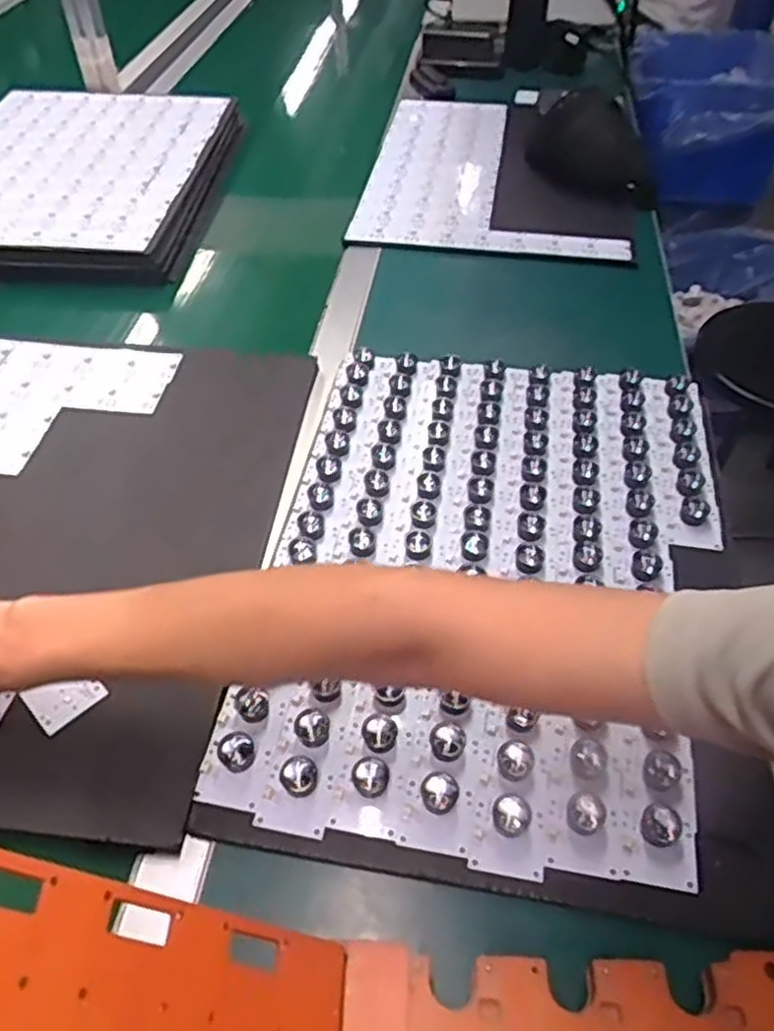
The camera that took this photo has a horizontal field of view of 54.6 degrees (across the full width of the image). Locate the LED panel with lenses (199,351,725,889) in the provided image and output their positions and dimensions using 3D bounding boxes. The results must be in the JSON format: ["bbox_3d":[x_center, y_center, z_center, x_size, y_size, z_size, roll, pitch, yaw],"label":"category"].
[{"bbox_3d":[0.084,0.027,0.598,0.344,0.024,0.467,7,48,7],"label":"LED panel with lenses"}]

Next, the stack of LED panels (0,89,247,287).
[{"bbox_3d":[-0.426,-0.469,1.030,0.383,0.042,0.482,3,48,3],"label":"stack of LED panels"}]

